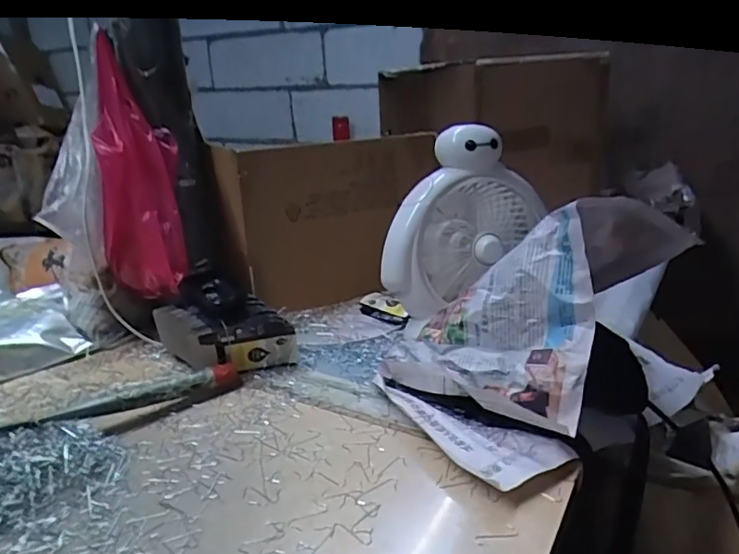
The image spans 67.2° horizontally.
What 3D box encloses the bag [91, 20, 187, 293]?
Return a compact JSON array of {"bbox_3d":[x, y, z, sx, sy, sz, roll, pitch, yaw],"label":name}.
[{"bbox_3d":[-0.301,-0.122,0.721,0.104,0.277,0.110,-11,22,-21],"label":"bag"}]

